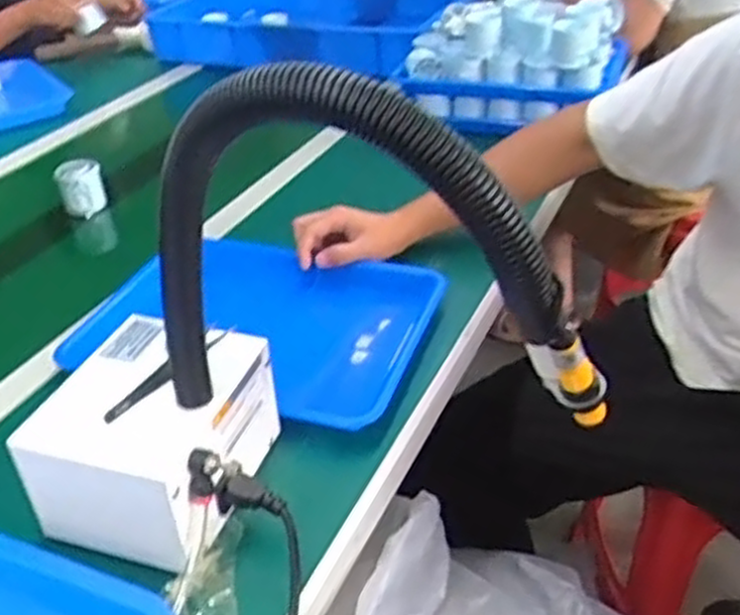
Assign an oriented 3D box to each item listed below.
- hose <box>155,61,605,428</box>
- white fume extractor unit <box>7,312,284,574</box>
[{"bbox_3d":[-0.011,-0.020,0.450,0.291,0.232,0.044,10,37,20],"label":"hose"},{"bbox_3d":[-0.164,0.101,0.613,0.135,0.112,0.159,6,36,15],"label":"white fume extractor unit"}]

